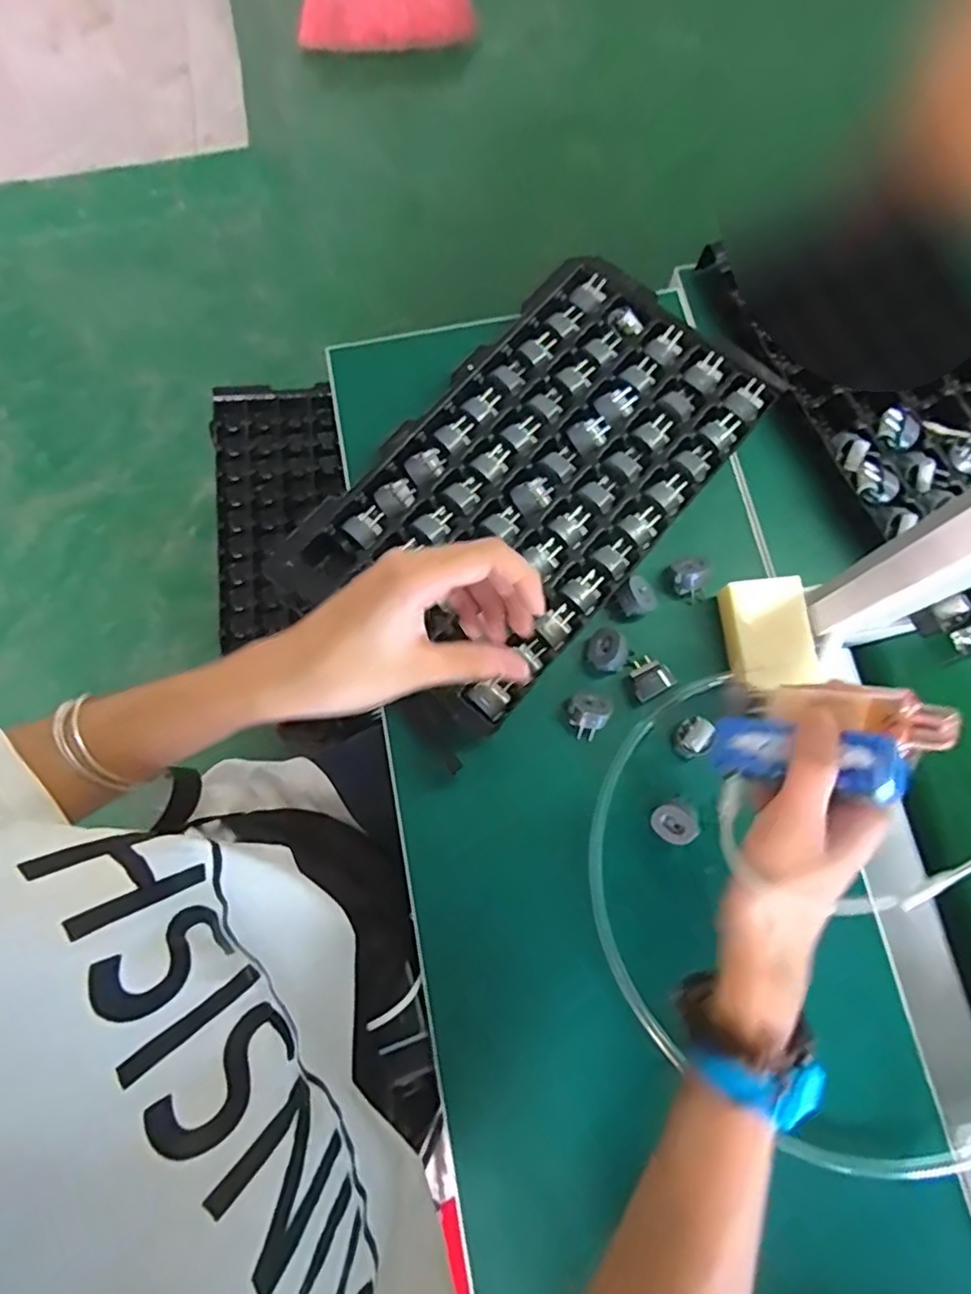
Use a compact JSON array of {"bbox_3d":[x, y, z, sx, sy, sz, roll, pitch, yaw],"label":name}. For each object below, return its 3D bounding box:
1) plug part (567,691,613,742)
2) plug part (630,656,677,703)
[{"bbox_3d":[0.071,0.048,0.435,0.029,0.018,0.030,9,78,2],"label":"plug part"},{"bbox_3d":[0.111,0.022,0.439,0.027,0.025,0.027,-33,80,-7],"label":"plug part"}]

